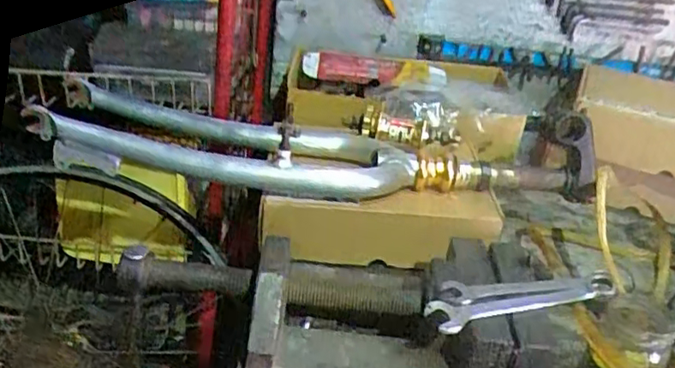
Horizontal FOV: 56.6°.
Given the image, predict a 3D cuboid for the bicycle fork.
[{"bbox_3d":[-0.011,-0.053,0.722,0.610,0.081,0.145,5,31,-4],"label":"bicycle fork"}]

